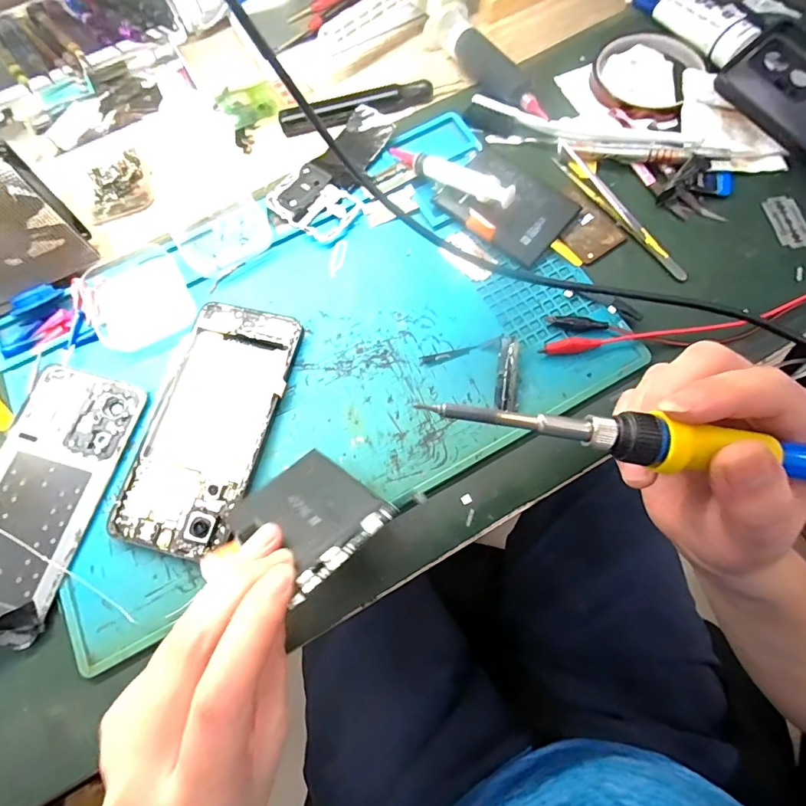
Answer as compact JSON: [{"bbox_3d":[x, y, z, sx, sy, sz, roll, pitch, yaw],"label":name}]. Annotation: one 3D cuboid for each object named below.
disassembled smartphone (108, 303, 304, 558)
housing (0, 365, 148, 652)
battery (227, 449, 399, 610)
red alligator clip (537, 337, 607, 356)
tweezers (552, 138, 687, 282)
[{"bbox_3d":[-0.120,0.012,0.292,0.075,0.008,0.157,11,73,6],"label":"disassembled smartphone"},{"bbox_3d":[-0.220,0.058,0.280,0.070,0.008,0.161,14,73,7],"label":"housing"},{"bbox_3d":[-0.051,0.058,0.243,0.061,0.006,0.082,-37,37,-24],"label":"battery"},{"bbox_3d":[0.107,-0.037,0.295,0.038,0.011,0.010,-3,72,1],"label":"red alligator clip"},{"bbox_3d":[0.153,-0.138,0.326,0.014,0.012,0.129,-31,74,-7],"label":"tweezers"}]

